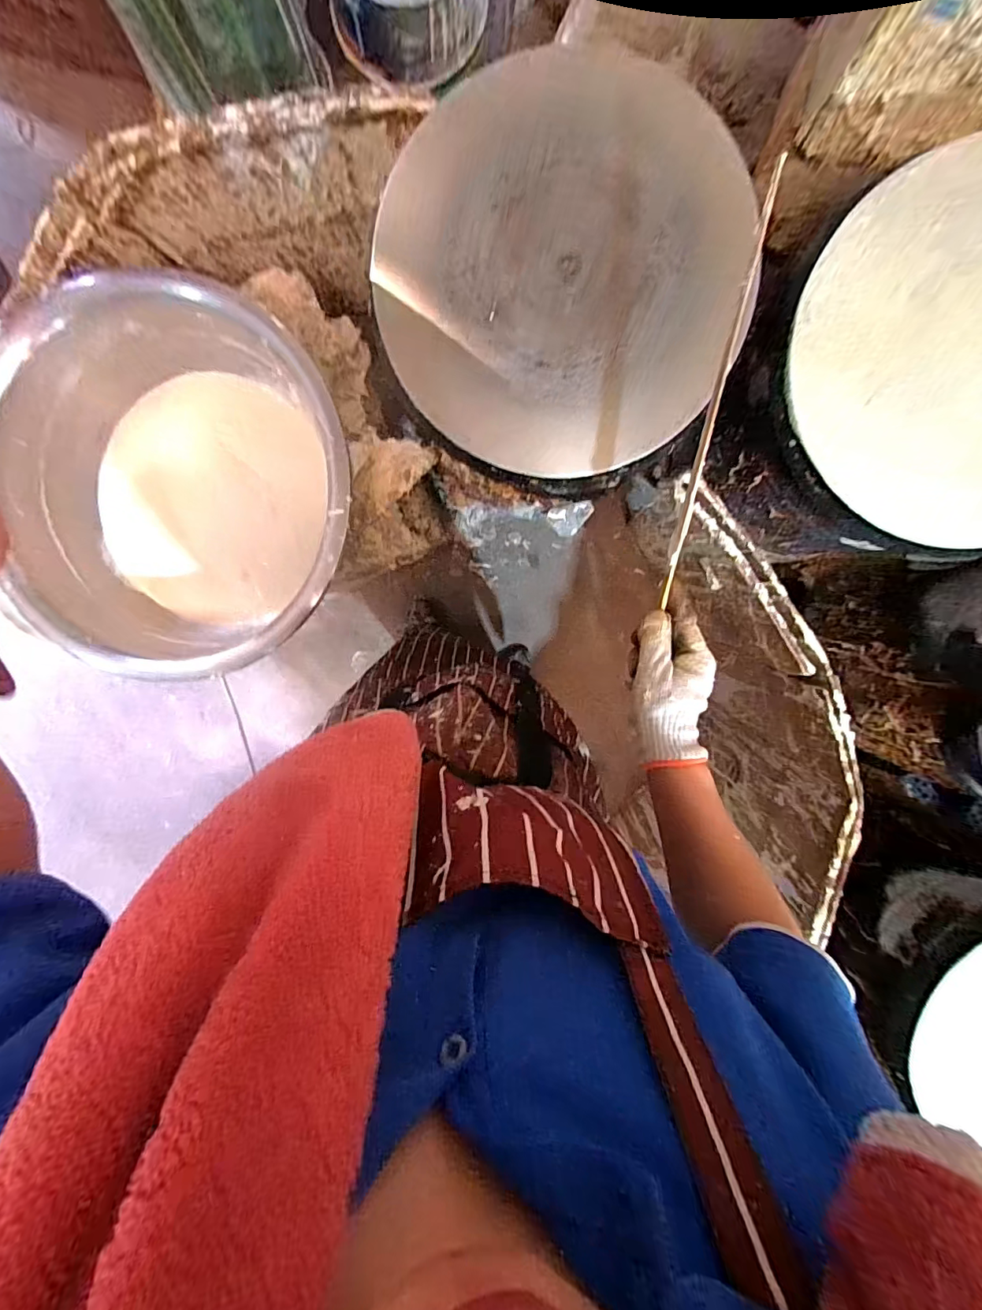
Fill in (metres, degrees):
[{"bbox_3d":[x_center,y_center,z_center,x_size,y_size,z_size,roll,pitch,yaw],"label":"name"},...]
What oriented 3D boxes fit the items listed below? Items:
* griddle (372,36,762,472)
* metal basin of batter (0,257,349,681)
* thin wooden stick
[{"bbox_3d":[0.069,-0.378,0.478,0.362,0.019,0.358,0,99,2],"label":"griddle"},{"bbox_3d":[-0.431,-0.227,0.680,0.486,0.165,0.485,0,99,2],"label":"metal basin of batter"},{"bbox_3d":[0.175,-0.188,0.378,0.009,0.012,0.310,8,111,0],"label":"thin wooden stick"}]

